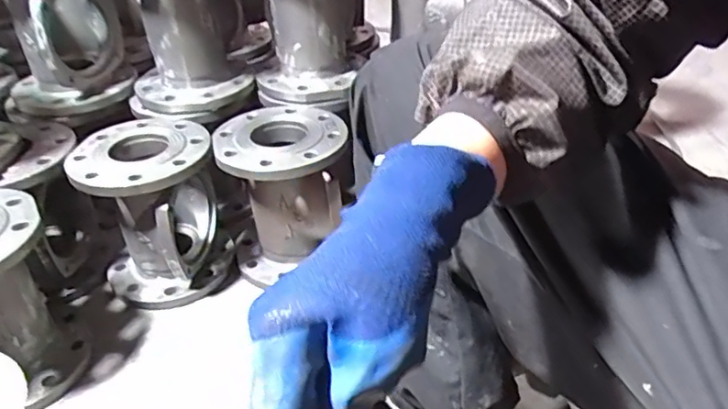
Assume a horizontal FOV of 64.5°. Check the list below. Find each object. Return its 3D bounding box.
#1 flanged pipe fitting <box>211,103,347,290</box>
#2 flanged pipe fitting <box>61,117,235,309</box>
[{"bbox_3d":[-0.123,-0.016,0.926,0.190,0.222,0.189,-10,35,-11],"label":"flanged pipe fitting"},{"bbox_3d":[-0.318,0.012,0.890,0.194,0.226,0.187,-18,37,-21],"label":"flanged pipe fitting"}]

